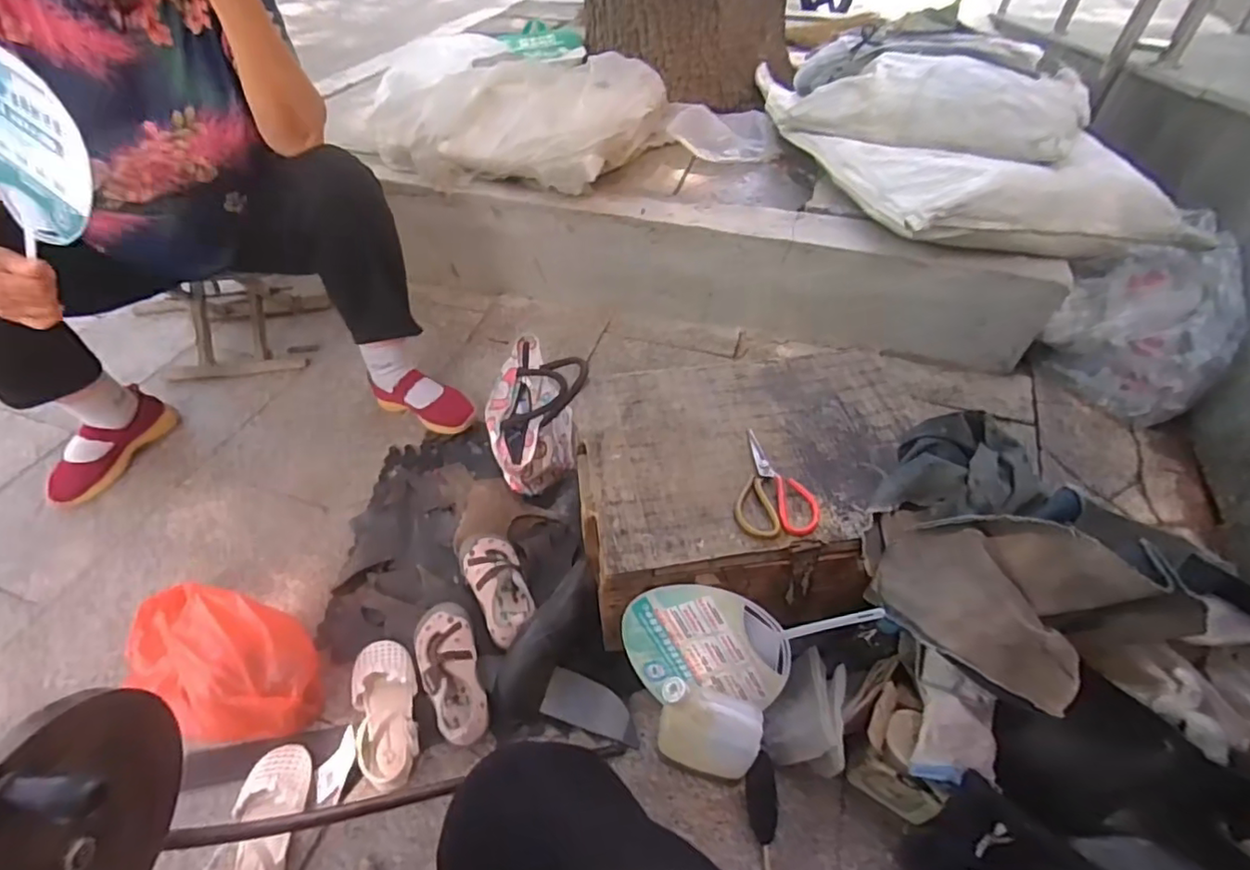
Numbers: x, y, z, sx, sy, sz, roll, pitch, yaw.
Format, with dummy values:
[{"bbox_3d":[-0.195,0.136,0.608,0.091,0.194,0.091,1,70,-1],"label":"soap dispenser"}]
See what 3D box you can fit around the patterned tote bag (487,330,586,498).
[{"bbox_3d":[-0.146,-0.019,0.994,0.161,0.204,0.221,0,47,-2],"label":"patterned tote bag"}]

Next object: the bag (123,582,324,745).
[{"bbox_3d":[-0.551,0.295,0.784,0.326,0.119,0.143,15,48,12],"label":"bag"}]

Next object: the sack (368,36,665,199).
[{"bbox_3d":[-0.238,-0.723,1.306,0.593,0.185,0.396,18,48,14],"label":"sack"}]

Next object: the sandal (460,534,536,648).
[{"bbox_3d":[-0.183,0.218,0.852,0.079,0.047,0.176,-18,50,-19],"label":"sandal"}]

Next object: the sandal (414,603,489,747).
[{"bbox_3d":[-0.232,0.311,0.784,0.077,0.046,0.185,-16,62,-17],"label":"sandal"}]

